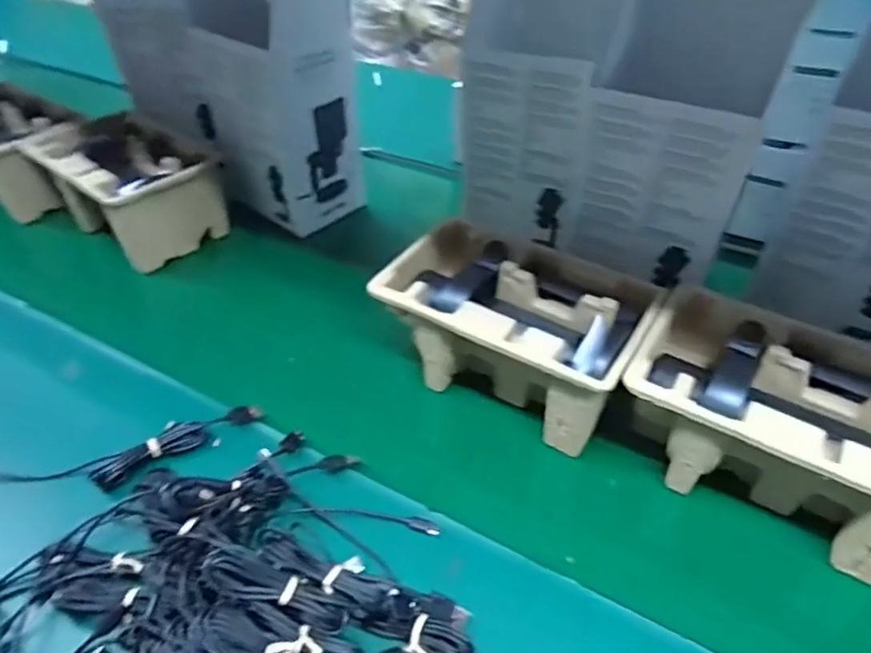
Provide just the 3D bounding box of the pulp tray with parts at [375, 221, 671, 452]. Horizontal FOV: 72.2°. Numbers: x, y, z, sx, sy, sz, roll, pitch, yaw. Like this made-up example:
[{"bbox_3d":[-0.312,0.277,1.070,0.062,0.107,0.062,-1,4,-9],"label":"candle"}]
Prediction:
[{"bbox_3d":[0.065,0.007,0.546,0.216,0.109,0.141,24,40,20],"label":"pulp tray with parts"}]

